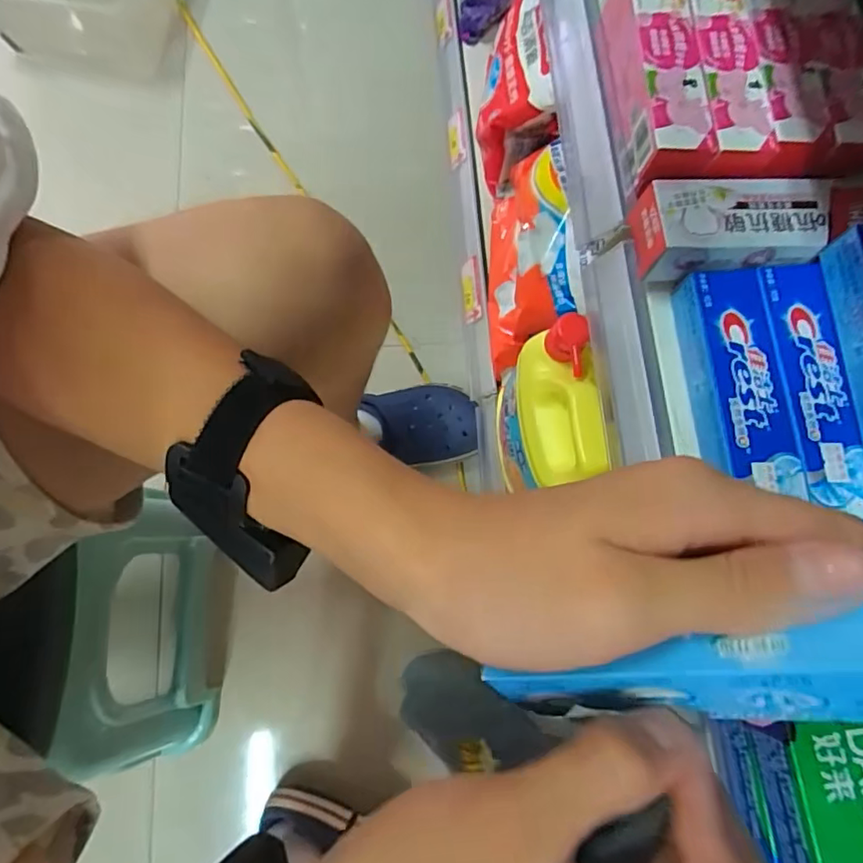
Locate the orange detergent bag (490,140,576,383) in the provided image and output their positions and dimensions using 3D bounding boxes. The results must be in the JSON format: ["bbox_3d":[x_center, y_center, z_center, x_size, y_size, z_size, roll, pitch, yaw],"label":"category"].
[{"bbox_3d":[0.108,-0.205,0.639,0.069,0.118,0.239,-1,75,-2],"label":"orange detergent bag"}]

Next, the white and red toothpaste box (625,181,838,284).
[{"bbox_3d":[0.182,-0.123,0.340,0.109,0.030,0.051,-3,75,-2],"label":"white and red toothpaste box"}]

